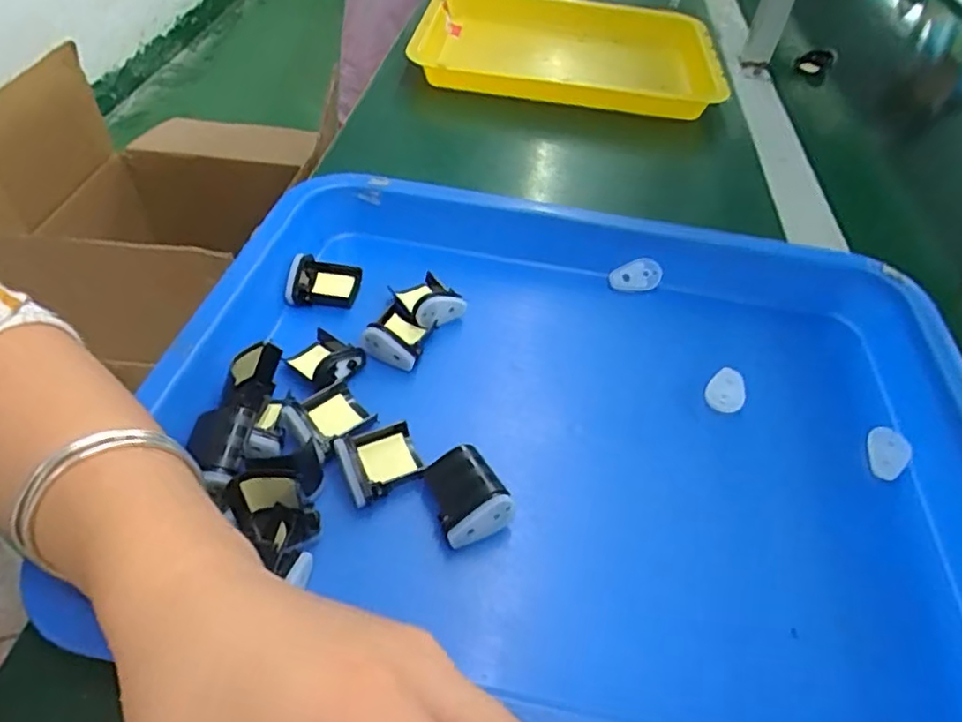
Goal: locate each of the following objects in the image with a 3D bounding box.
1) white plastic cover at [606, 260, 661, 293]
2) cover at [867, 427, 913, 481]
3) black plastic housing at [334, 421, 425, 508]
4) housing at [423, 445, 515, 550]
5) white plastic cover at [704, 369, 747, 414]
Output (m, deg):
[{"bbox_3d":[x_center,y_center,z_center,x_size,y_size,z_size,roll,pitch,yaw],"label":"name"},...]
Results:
[{"bbox_3d":[0.109,-0.060,0.439,0.036,0.023,0.005,1,23,-3],"label":"white plastic cover"},{"bbox_3d":[0.229,0.052,0.350,0.020,0.006,0.034,19,48,11],"label":"cover"},{"bbox_3d":[-0.052,0.048,0.318,0.040,0.018,0.038,-20,52,-23],"label":"black plastic housing"},{"bbox_3d":[-0.008,0.066,0.309,0.033,0.026,0.043,-15,51,-19],"label":"housing"},{"bbox_3d":[0.148,0.018,0.374,0.022,0.009,0.029,28,50,18],"label":"white plastic cover"}]

